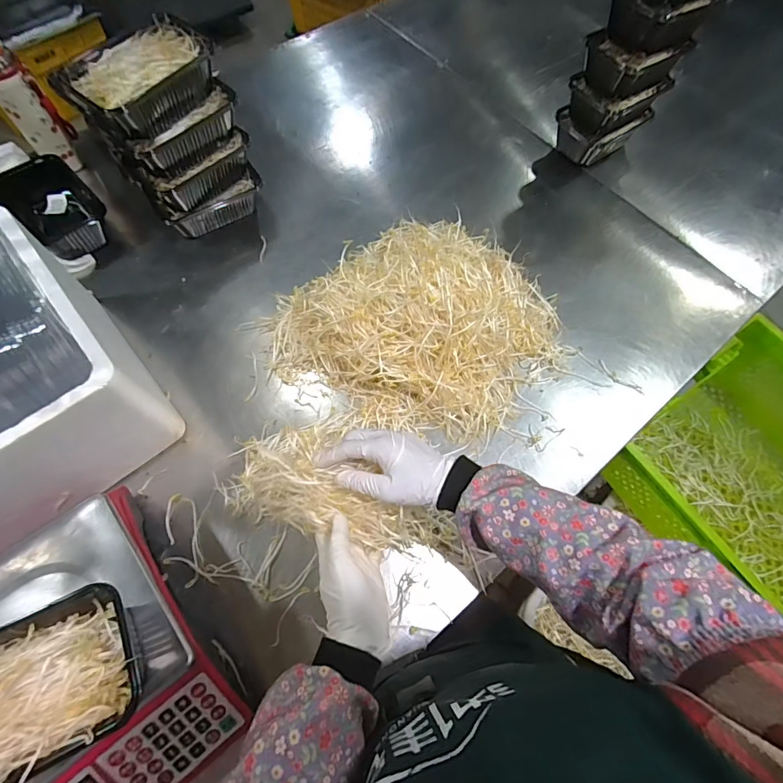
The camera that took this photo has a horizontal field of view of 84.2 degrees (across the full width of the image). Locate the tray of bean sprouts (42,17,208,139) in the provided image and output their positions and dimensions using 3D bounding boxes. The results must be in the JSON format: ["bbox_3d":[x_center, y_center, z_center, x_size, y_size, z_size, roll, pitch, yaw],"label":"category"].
[{"bbox_3d":[-0.338,-0.425,0.586,0.123,0.060,0.189,41,72,15],"label":"tray of bean sprouts"}]

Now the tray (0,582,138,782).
[{"bbox_3d":[-0.313,0.261,0.378,0.178,0.046,0.125,-27,70,-12],"label":"tray"}]

